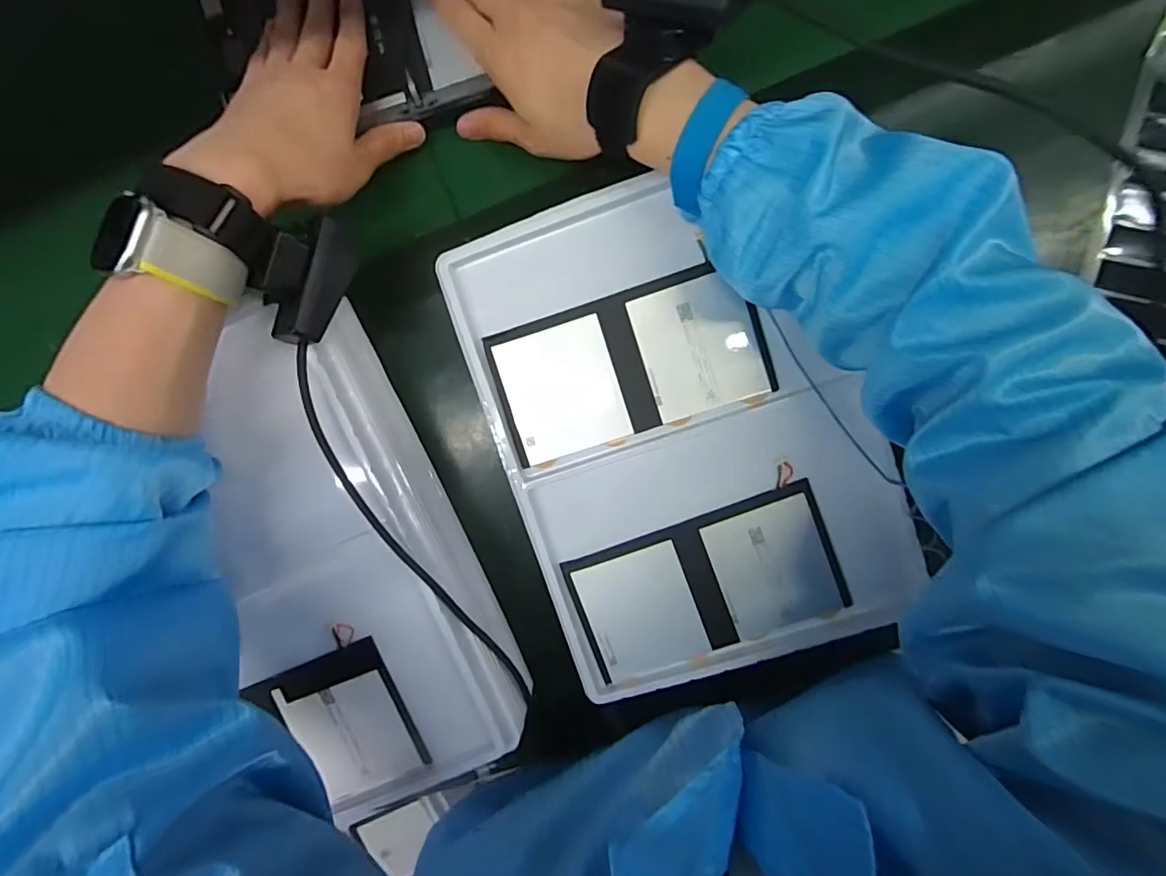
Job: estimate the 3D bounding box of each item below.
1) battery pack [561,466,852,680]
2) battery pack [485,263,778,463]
[{"bbox_3d":[0.082,0.099,0.364,0.173,0.007,0.091,-21,91,4],"label":"battery pack"},{"bbox_3d":[0.030,-0.048,0.351,0.172,0.009,0.090,-18,91,4],"label":"battery pack"}]

